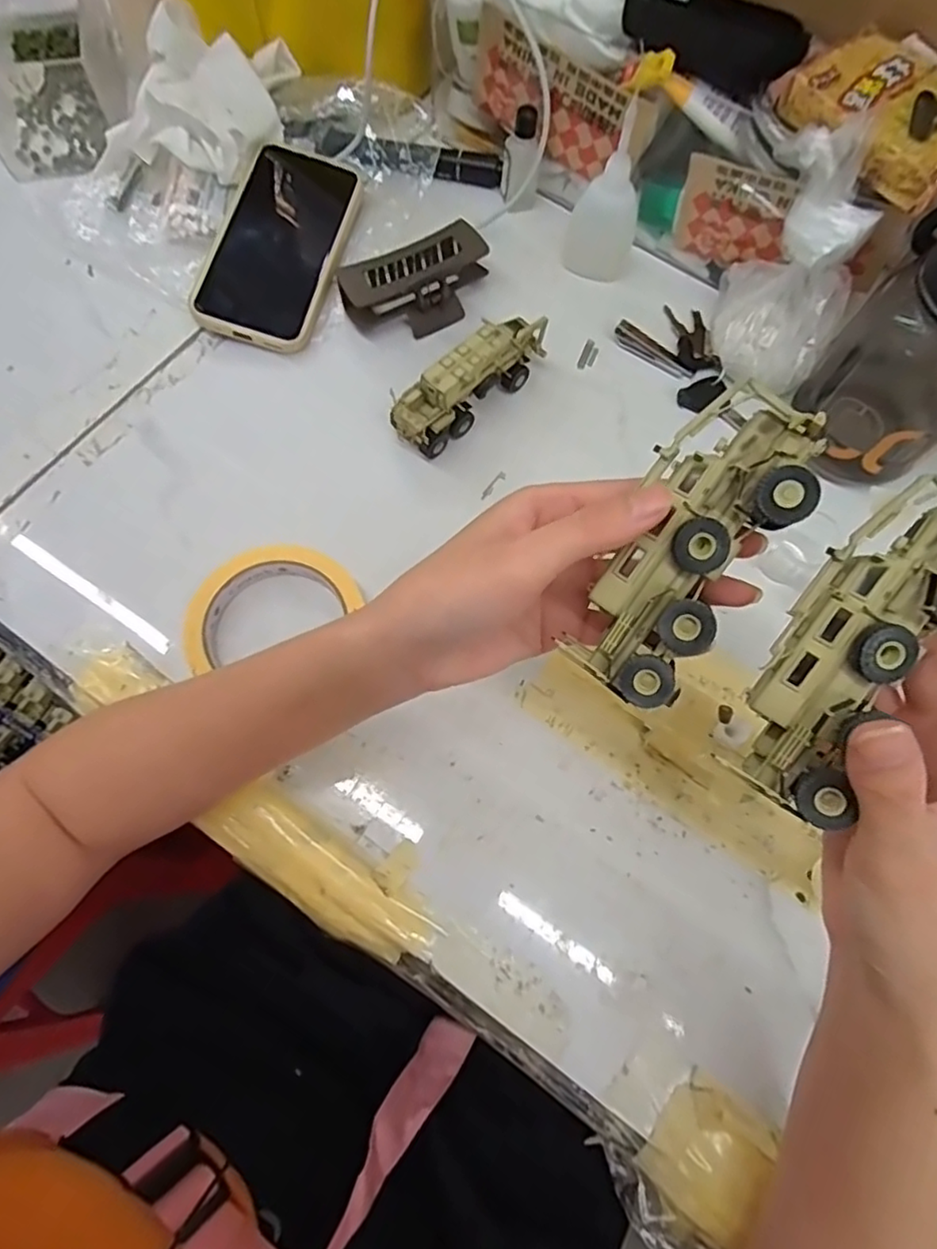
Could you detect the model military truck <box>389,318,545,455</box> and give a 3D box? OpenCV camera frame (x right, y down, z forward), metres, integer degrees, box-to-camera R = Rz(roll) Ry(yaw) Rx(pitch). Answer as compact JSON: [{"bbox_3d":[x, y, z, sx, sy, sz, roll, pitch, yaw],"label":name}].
[{"bbox_3d":[0.000,-0.155,0.401,0.110,0.046,0.031,-42,78,-14],"label":"model military truck"}]

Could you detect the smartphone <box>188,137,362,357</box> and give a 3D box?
[{"bbox_3d":[-0.131,-0.271,0.441,0.080,0.013,0.166,16,72,-5],"label":"smartphone"}]

